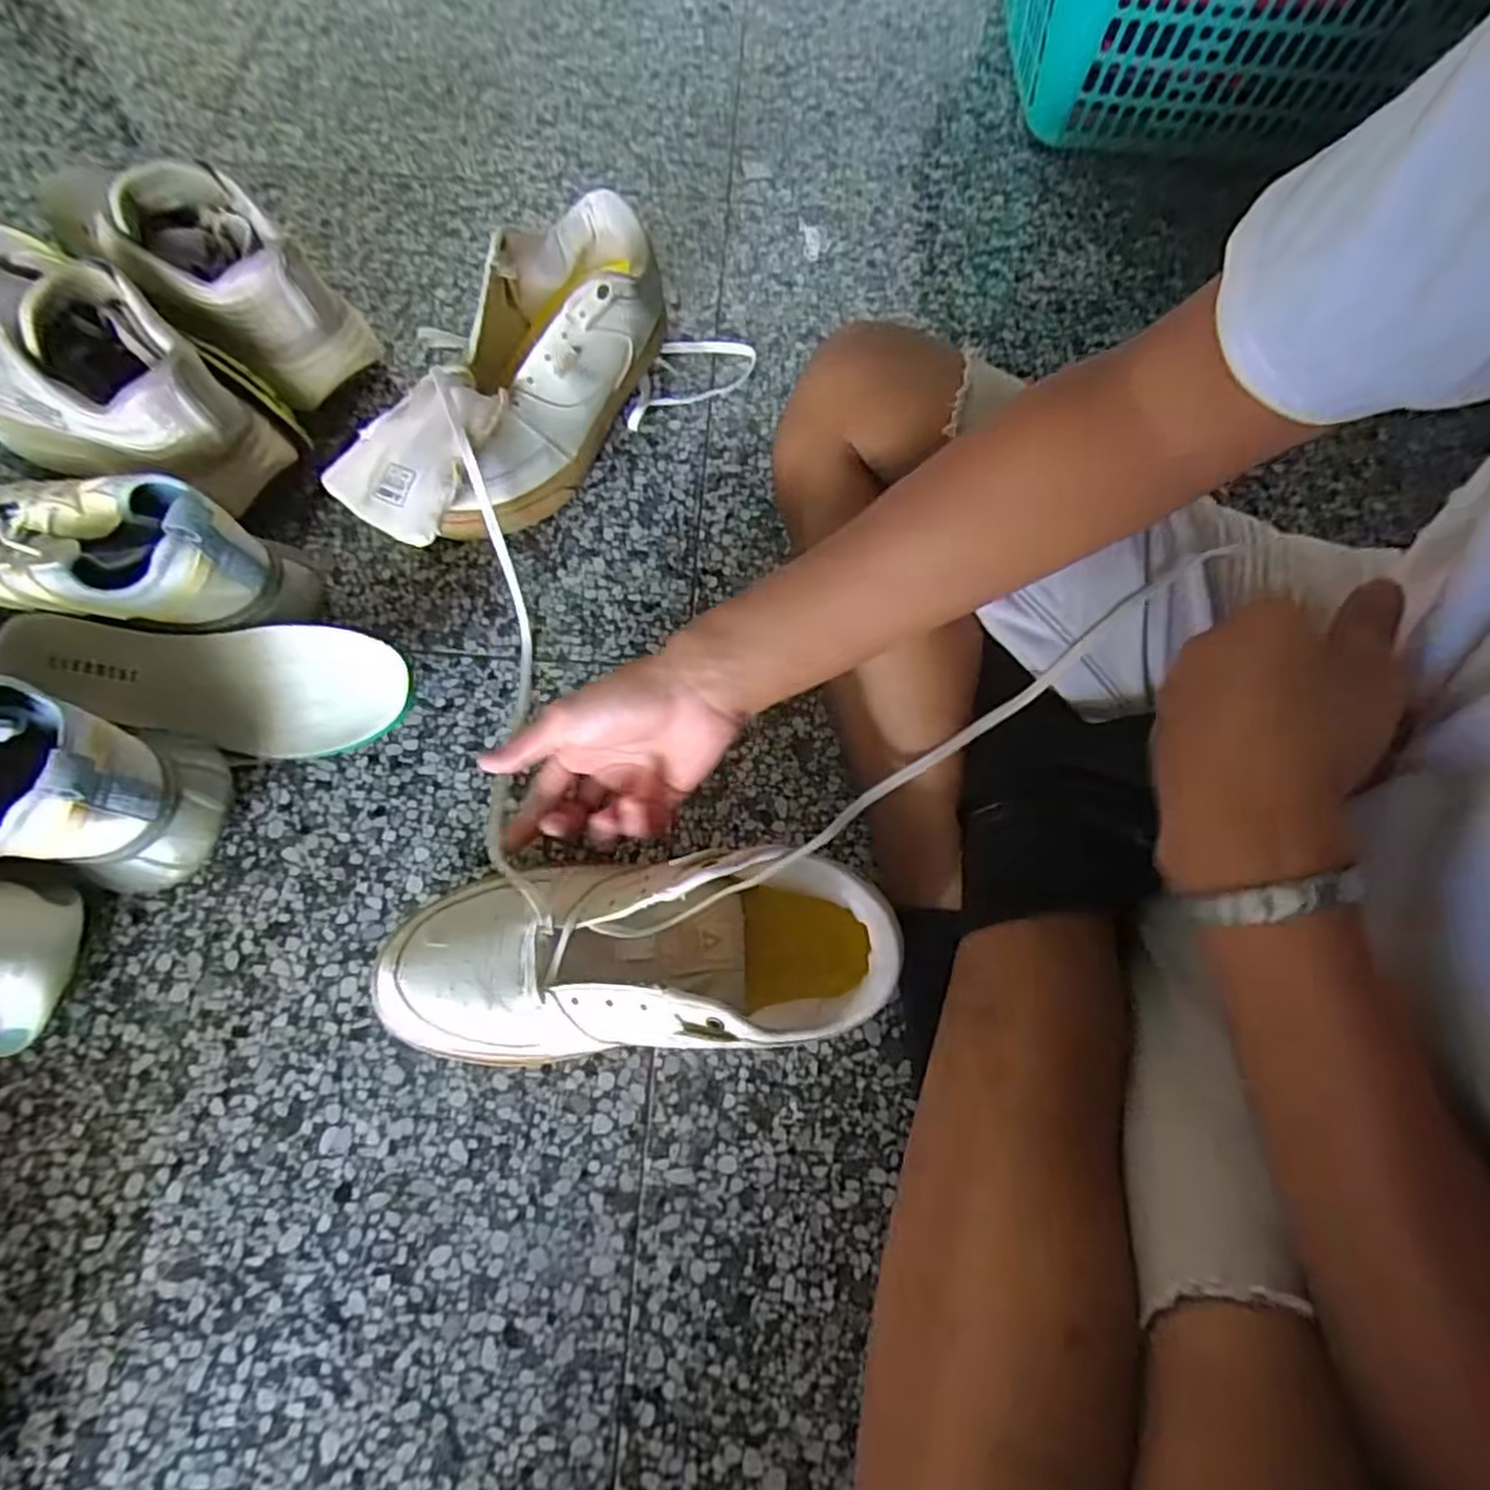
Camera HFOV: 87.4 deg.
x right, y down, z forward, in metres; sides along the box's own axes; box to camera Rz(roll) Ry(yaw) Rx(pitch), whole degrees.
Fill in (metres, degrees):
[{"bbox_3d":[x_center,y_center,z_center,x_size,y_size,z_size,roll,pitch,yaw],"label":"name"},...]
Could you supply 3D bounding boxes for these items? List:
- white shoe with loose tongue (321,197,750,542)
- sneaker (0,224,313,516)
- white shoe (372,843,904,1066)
[{"bbox_3d":[-0.161,-0.272,0.582,0.139,0.106,0.317,42,73,13],"label":"white shoe with loose tongue"},{"bbox_3d":[-0.463,-0.262,0.553,0.285,0.133,0.117,27,70,8],"label":"sneaker"},{"bbox_3d":[-0.060,0.110,0.418,0.259,0.090,0.093,-2,69,-3],"label":"white shoe"}]

